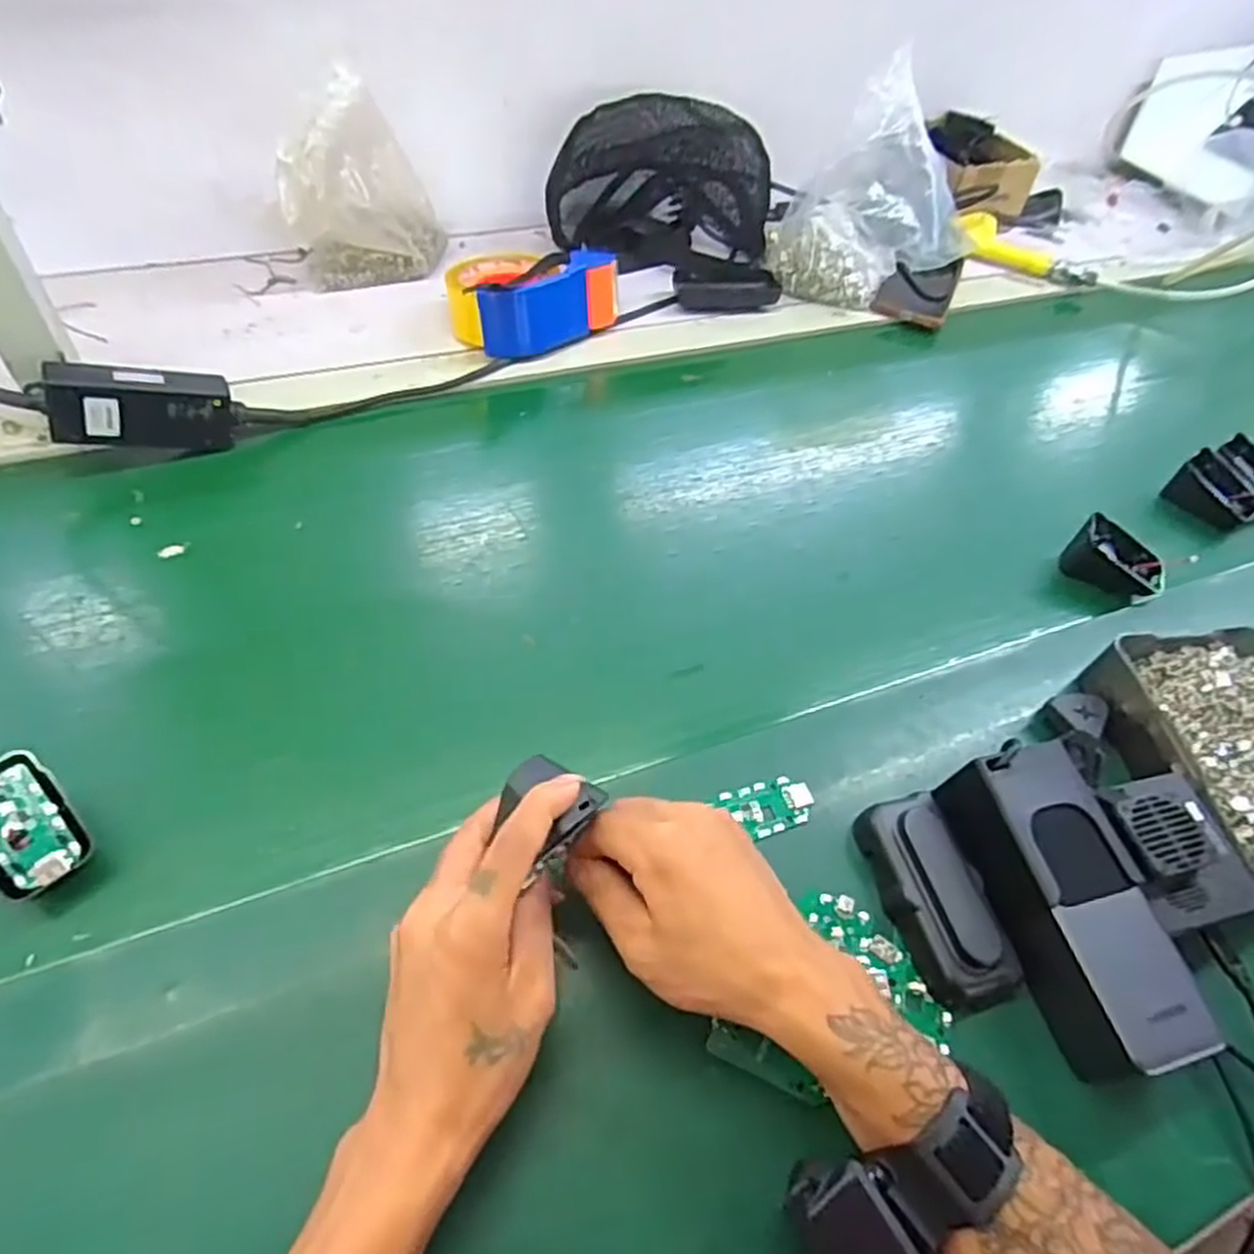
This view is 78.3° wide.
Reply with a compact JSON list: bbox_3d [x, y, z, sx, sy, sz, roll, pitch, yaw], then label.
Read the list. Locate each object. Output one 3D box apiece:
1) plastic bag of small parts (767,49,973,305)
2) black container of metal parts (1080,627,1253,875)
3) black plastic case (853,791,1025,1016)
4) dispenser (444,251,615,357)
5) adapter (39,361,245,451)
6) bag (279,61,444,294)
[{"bbox_3d":[0.242,-0.425,0.772,0.170,0.193,0.131,9,50,1],"label":"plastic bag of small parts"},{"bbox_3d":[0.378,0.080,0.480,0.124,0.049,0.162,-5,51,-11],"label":"black container of metal parts"},{"bbox_3d":[0.166,0.143,0.412,0.047,0.027,0.107,-10,52,-14],"label":"black plastic case"},{"bbox_3d":[-0.089,-0.313,0.728,0.156,0.066,0.101,-10,52,-14],"label":"dispenser"},{"bbox_3d":[-0.355,-0.161,0.570,0.121,0.060,0.030,-5,48,-35],"label":"adapter"},{"bbox_3d":[-0.252,-0.411,0.734,0.137,0.160,0.101,-3,51,-9],"label":"bag"}]

